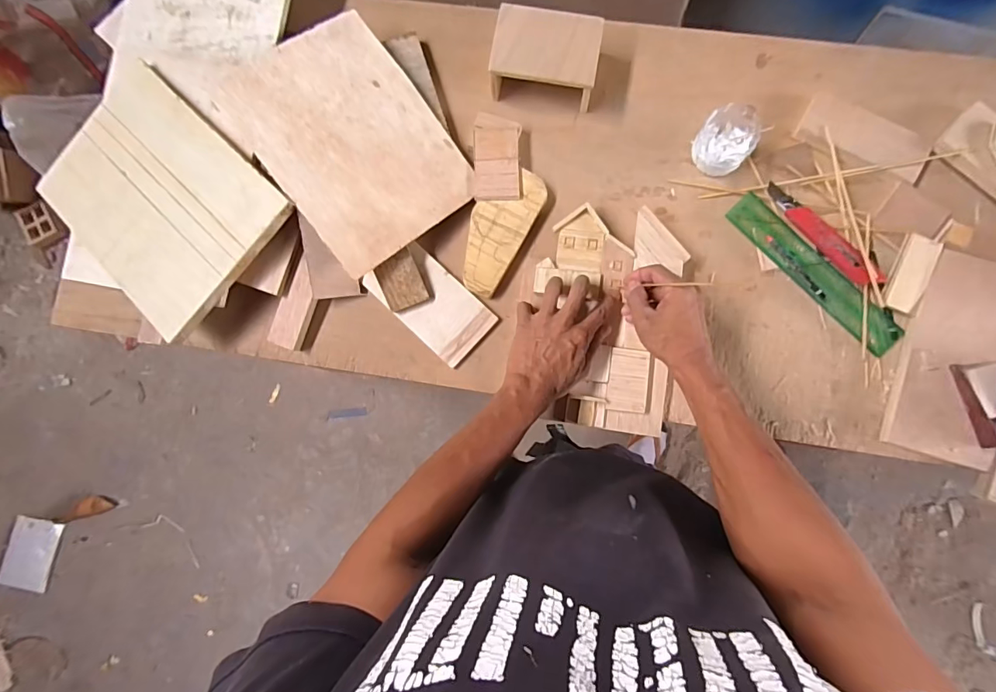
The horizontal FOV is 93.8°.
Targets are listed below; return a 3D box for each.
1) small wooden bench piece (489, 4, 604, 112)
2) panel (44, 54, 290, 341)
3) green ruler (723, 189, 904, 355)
[{"bbox_3d":[0.061,-0.368,0.601,0.130,0.068,0.091,8,83,4],"label":"small wooden bench piece"},{"bbox_3d":[-0.446,-0.197,0.599,0.337,0.024,0.231,42,98,11],"label":"panel"},{"bbox_3d":[0.398,-0.092,0.587,0.046,0.011,0.254,-45,83,-3],"label":"green ruler"}]

